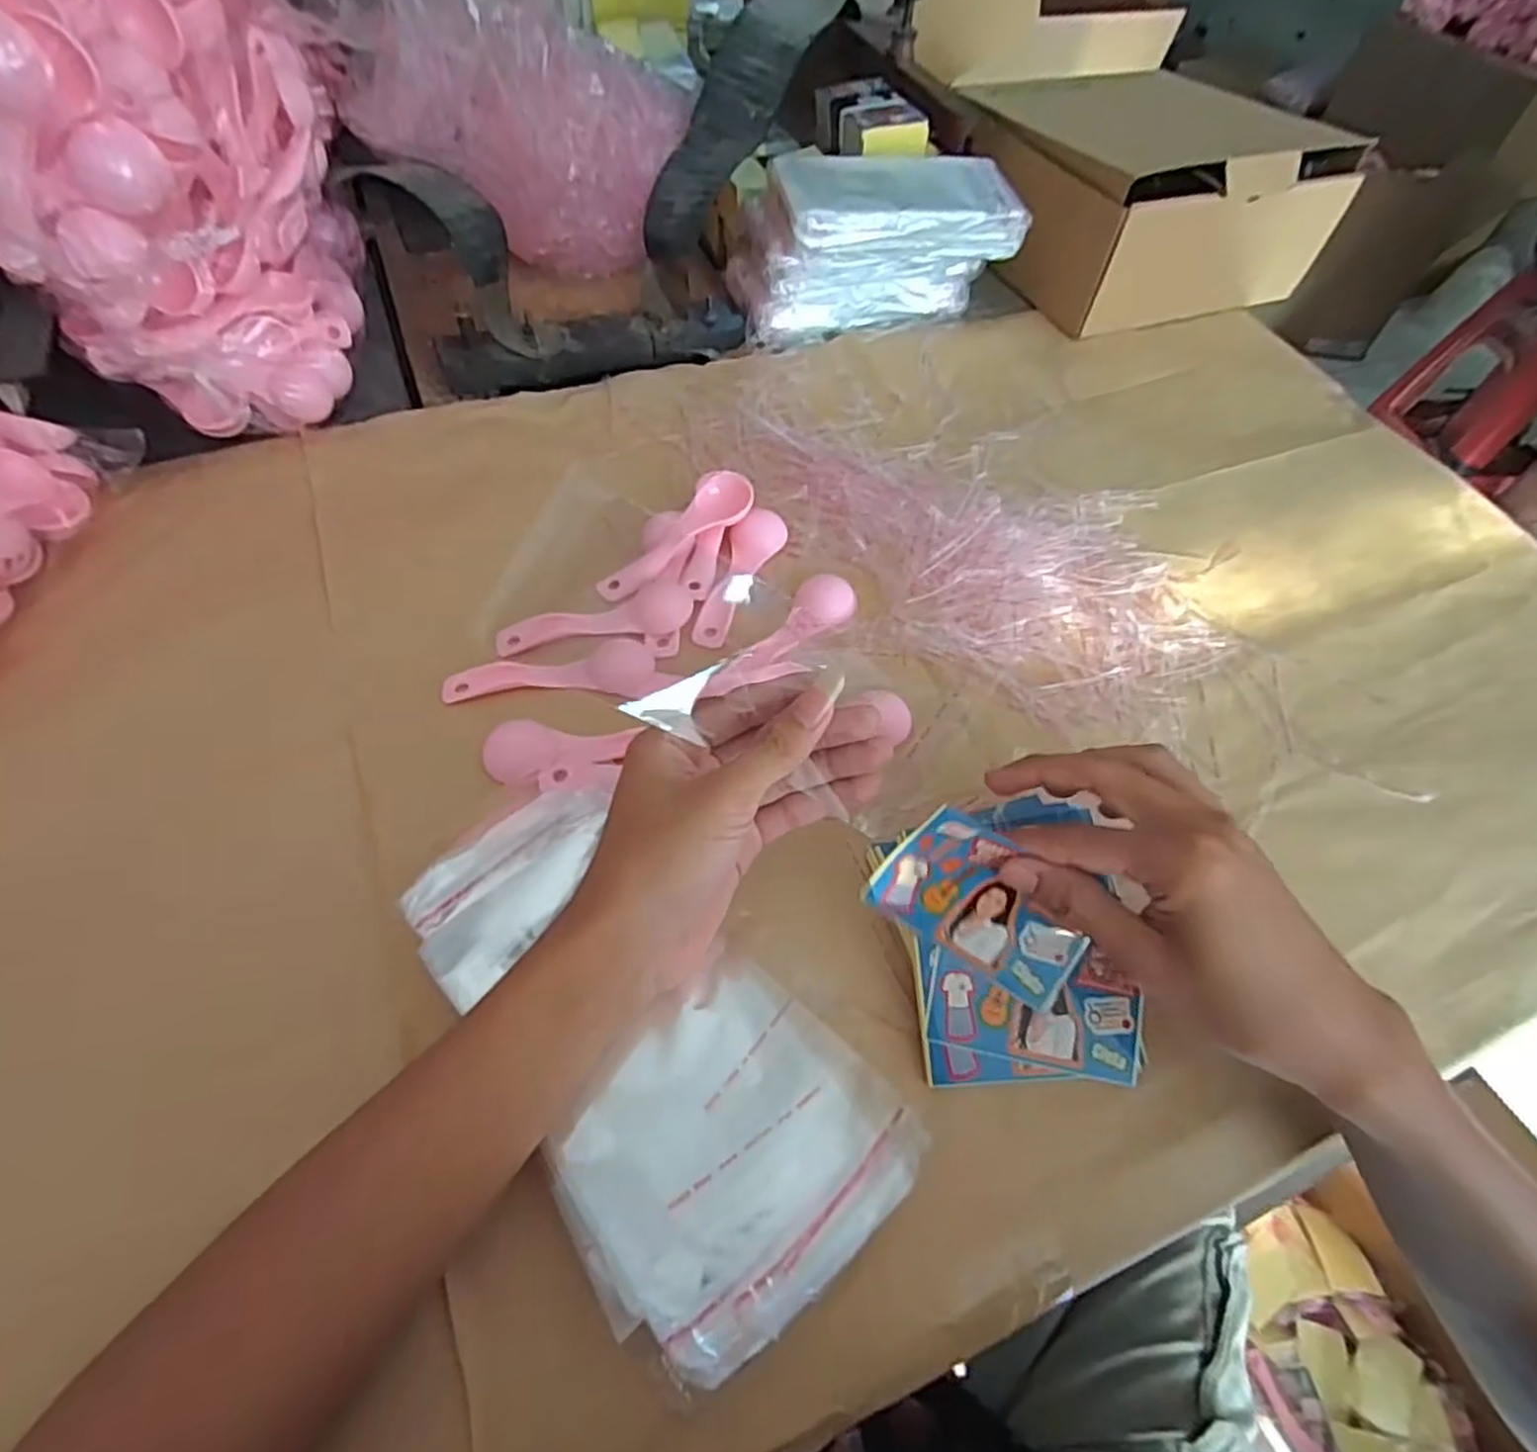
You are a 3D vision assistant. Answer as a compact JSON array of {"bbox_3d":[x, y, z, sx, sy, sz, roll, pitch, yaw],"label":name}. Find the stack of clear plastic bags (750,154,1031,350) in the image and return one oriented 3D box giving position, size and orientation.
[{"bbox_3d":[0.086,-0.386,0.607,0.210,0.099,0.090,-10,58,-10],"label":"stack of clear plastic bags"}]

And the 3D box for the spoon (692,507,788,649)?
[{"bbox_3d":[-0.021,-0.092,0.456,0.032,0.016,0.110,21,58,10],"label":"spoon"}]

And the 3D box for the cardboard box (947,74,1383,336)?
[{"bbox_3d":[0.322,-0.476,0.670,0.277,0.127,0.234,-18,60,-15],"label":"cardboard box"}]

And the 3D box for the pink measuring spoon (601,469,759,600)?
[{"bbox_3d":[-0.057,-0.114,0.459,0.111,0.016,0.028,-40,65,-7],"label":"pink measuring spoon"}]

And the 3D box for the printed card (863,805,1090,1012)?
[{"bbox_3d":[0.094,0.074,0.314,0.090,0.057,0.012,30,23,-2],"label":"printed card"}]

